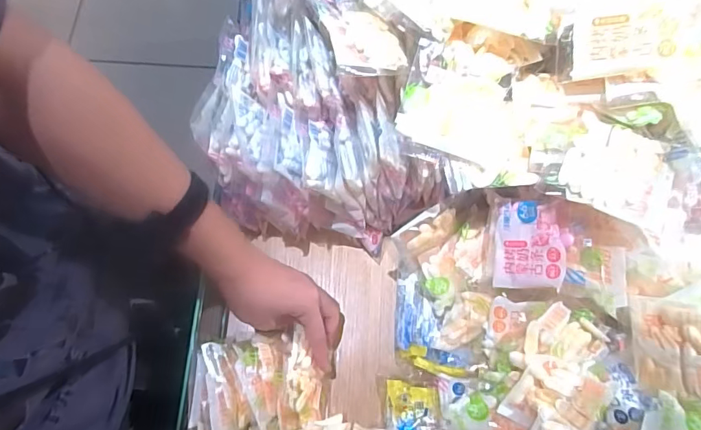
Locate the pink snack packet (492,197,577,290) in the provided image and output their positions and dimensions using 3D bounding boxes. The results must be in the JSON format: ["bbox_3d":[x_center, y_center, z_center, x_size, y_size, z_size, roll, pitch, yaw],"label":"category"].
[{"bbox_3d":[0.163,0.027,0.435,0.007,0.076,0.080,5,82,-36],"label":"pink snack packet"}]

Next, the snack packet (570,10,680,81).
[{"bbox_3d":[0.203,-0.128,0.351,0.066,0.048,0.007,6,32,27],"label":"snack packet"}]

